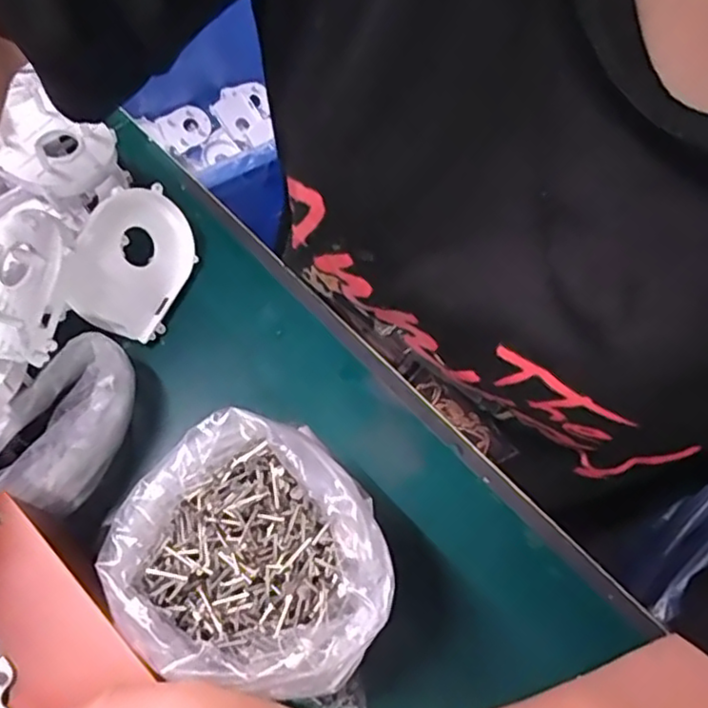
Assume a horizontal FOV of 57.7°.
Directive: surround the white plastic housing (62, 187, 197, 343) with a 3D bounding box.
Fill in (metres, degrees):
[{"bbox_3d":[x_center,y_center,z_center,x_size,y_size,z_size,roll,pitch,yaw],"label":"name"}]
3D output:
[{"bbox_3d":[-0.130,-0.054,0.378,0.021,0.064,0.082,6,64,53],"label":"white plastic housing"}]

